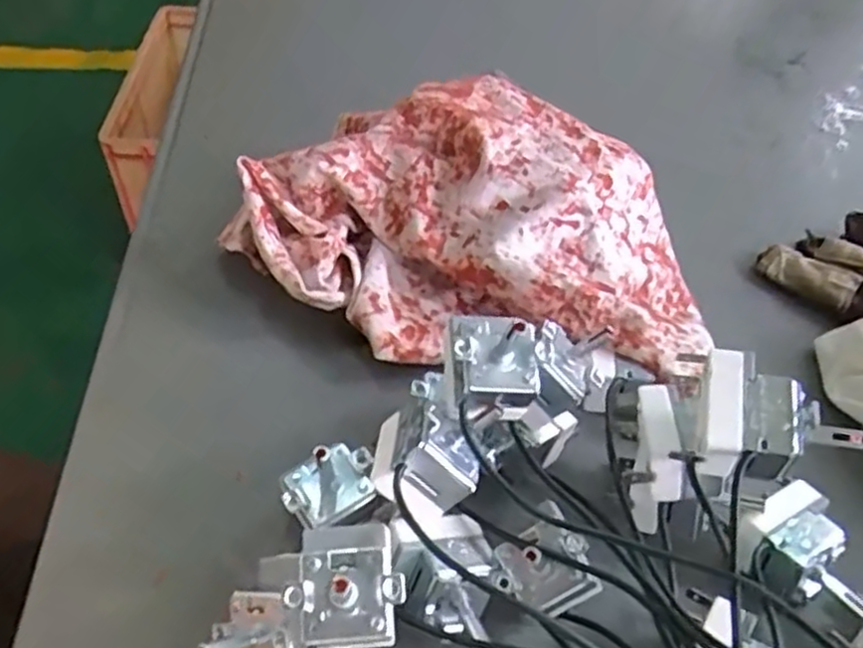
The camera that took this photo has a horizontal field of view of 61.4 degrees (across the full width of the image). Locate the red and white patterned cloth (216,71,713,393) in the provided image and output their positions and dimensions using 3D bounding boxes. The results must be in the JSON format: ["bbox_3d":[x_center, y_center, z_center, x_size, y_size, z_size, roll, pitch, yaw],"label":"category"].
[{"bbox_3d":[0.024,-0.043,0.363,0.244,0.082,0.137,24,50,15],"label":"red and white patterned cloth"}]

